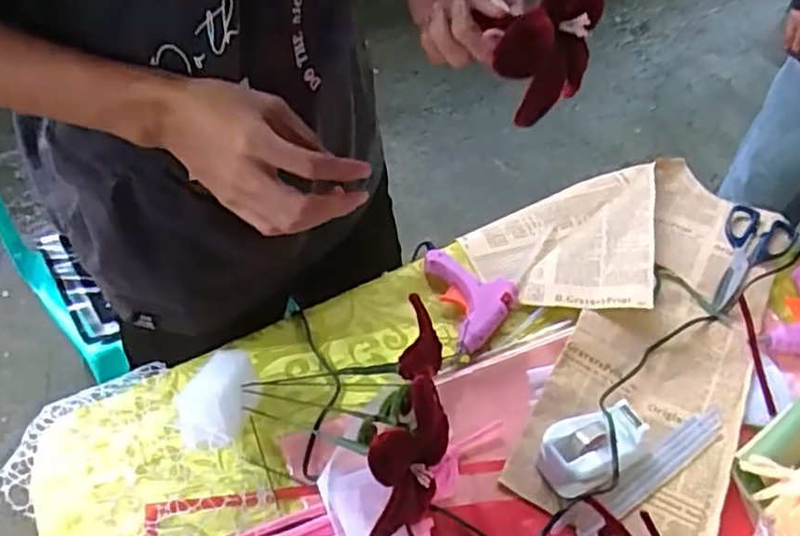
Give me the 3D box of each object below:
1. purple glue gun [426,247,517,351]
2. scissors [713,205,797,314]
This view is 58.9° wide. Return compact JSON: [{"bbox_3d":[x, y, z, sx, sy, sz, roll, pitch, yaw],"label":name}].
[{"bbox_3d":[0.084,0.025,0.763,0.080,0.022,0.128,-9,49,-18],"label":"purple glue gun"},{"bbox_3d":[0.404,-0.008,0.830,0.078,0.013,0.182,30,49,19],"label":"scissors"}]

